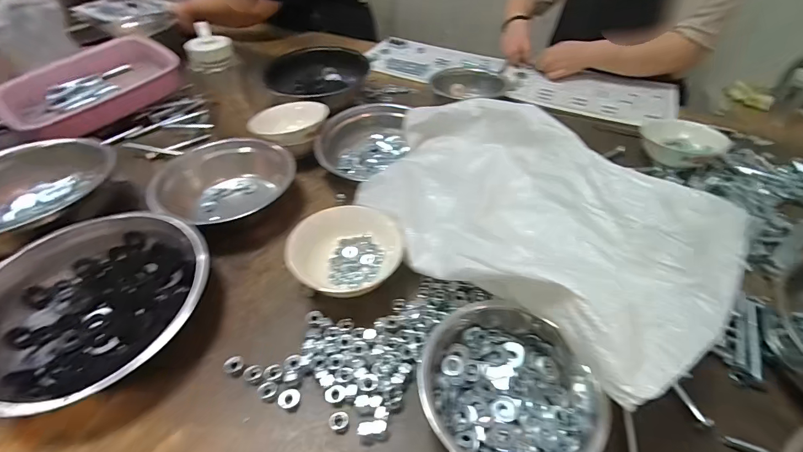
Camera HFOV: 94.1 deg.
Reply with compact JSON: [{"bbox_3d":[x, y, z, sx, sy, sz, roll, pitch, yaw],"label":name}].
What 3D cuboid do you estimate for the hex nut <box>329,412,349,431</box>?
[{"bbox_3d":[-0.065,0.202,0.390,0.020,0.004,0.017,3,46,4],"label":"hex nut"}]

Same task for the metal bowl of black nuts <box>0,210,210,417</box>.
[{"bbox_3d":[-0.362,0.096,0.451,0.255,0.064,0.234,0,46,0],"label":"metal bowl of black nuts"}]

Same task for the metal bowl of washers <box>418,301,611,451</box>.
[{"bbox_3d":[0.106,0.156,0.387,0.163,0.071,0.152,0,46,0],"label":"metal bowl of washers"}]

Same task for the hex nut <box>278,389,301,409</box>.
[{"bbox_3d":[-0.121,0.185,0.403,0.022,0.004,0.020,4,46,4],"label":"hex nut"}]

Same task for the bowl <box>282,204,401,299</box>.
[{"bbox_3d":[-0.069,0.034,0.503,0.137,0.071,0.125,0,46,0],"label":"bowl"}]

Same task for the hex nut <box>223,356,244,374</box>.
[{"bbox_3d":[-0.192,0.159,0.428,0.016,0.011,0.022,34,55,29],"label":"hex nut"}]

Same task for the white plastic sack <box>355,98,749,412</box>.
[{"bbox_3d":[0.126,-0.043,0.479,0.279,0.107,0.491,-32,52,-26],"label":"white plastic sack"}]

